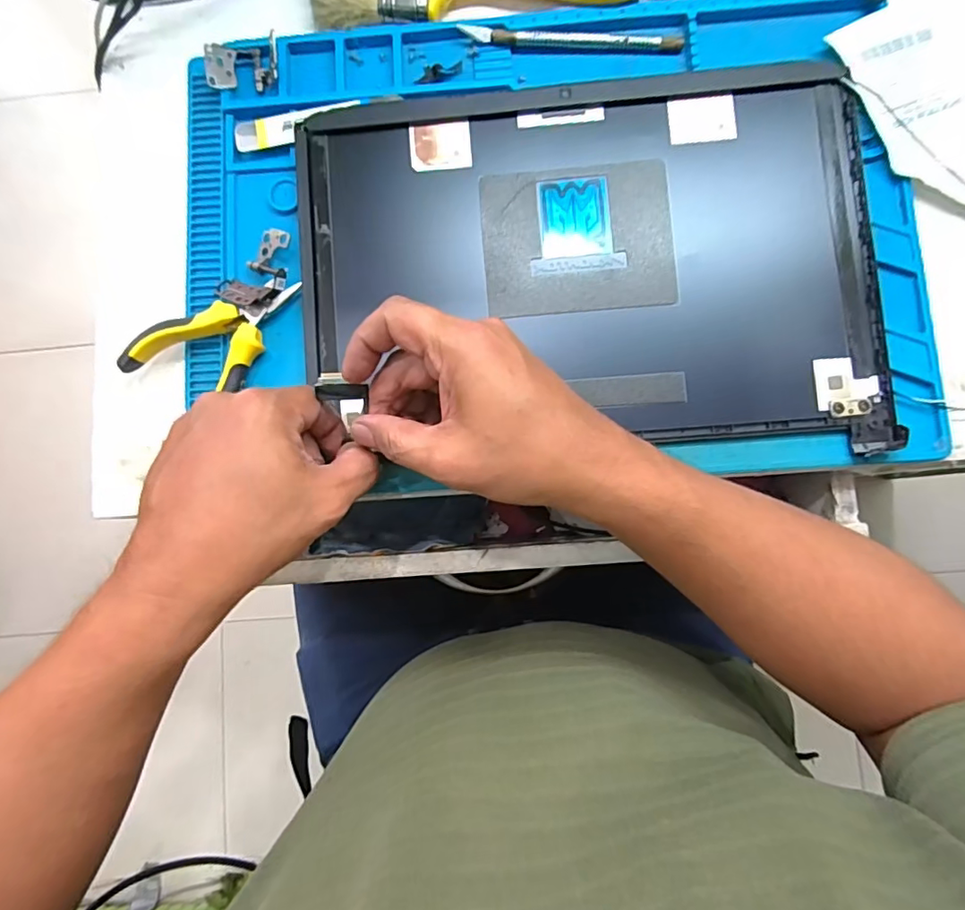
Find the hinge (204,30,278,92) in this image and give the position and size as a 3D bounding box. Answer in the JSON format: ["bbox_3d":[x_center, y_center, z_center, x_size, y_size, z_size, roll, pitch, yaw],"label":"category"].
[{"bbox_3d":[-0.164,-0.270,0.367,0.050,0.018,0.026,-10,84,1],"label":"hinge"}]

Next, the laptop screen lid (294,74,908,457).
[{"bbox_3d":[0.067,-0.133,0.345,0.366,0.009,0.229,2,84,3],"label":"laptop screen lid"}]

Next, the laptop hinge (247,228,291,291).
[{"bbox_3d":[-0.138,-0.131,0.351,0.033,0.011,0.035,0,84,3],"label":"laptop hinge"}]

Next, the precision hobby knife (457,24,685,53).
[{"bbox_3d":[0.061,-0.286,0.363,0.150,0.005,0.011,5,84,3],"label":"precision hobby knife"}]

